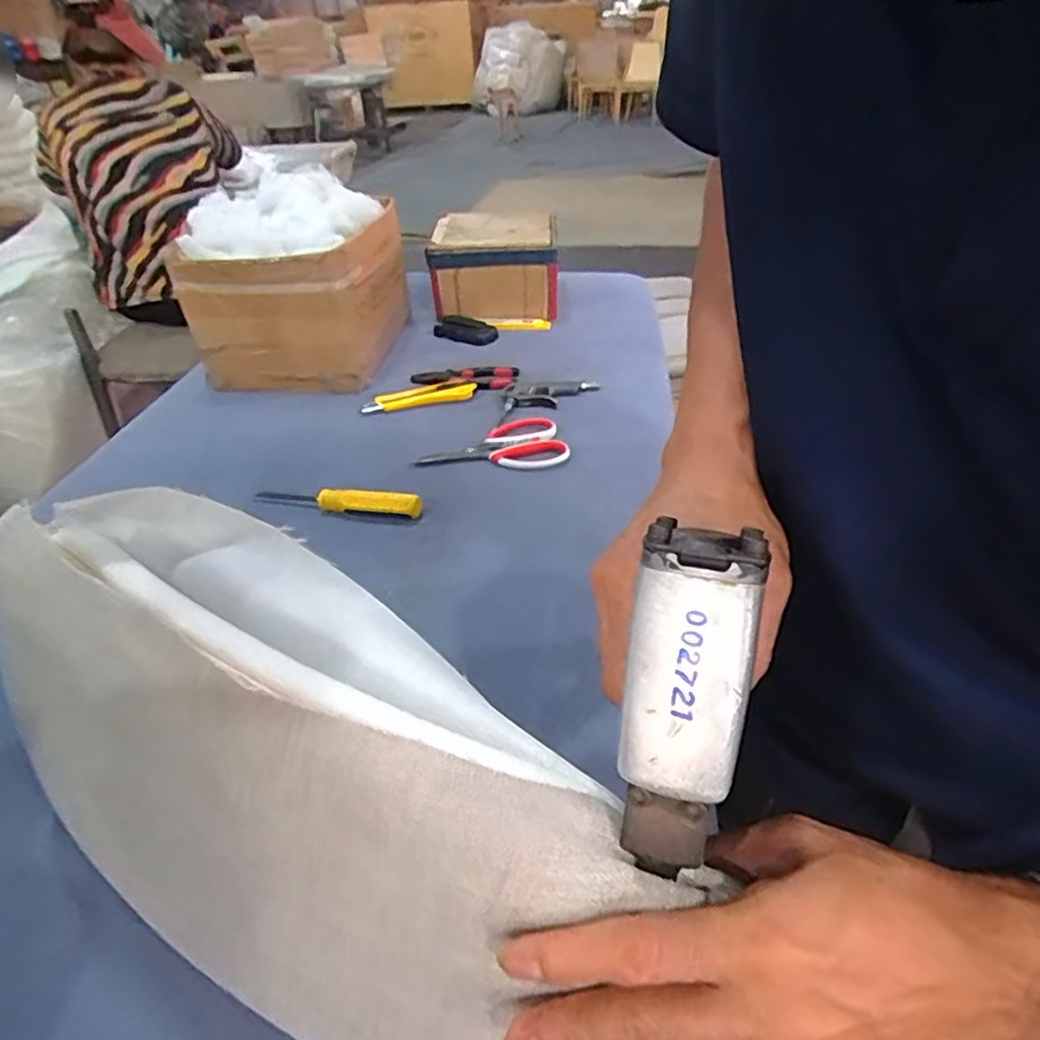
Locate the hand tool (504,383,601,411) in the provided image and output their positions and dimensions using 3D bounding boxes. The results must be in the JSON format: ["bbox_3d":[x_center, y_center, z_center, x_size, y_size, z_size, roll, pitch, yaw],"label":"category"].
[{"bbox_3d":[0.045,-0.173,0.915,0.133,0.016,0.062,-4,39,-2],"label":"hand tool"}]

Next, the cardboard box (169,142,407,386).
[{"bbox_3d":[-0.325,-0.342,0.973,0.255,0.251,0.267,1,38,6],"label":"cardboard box"}]

